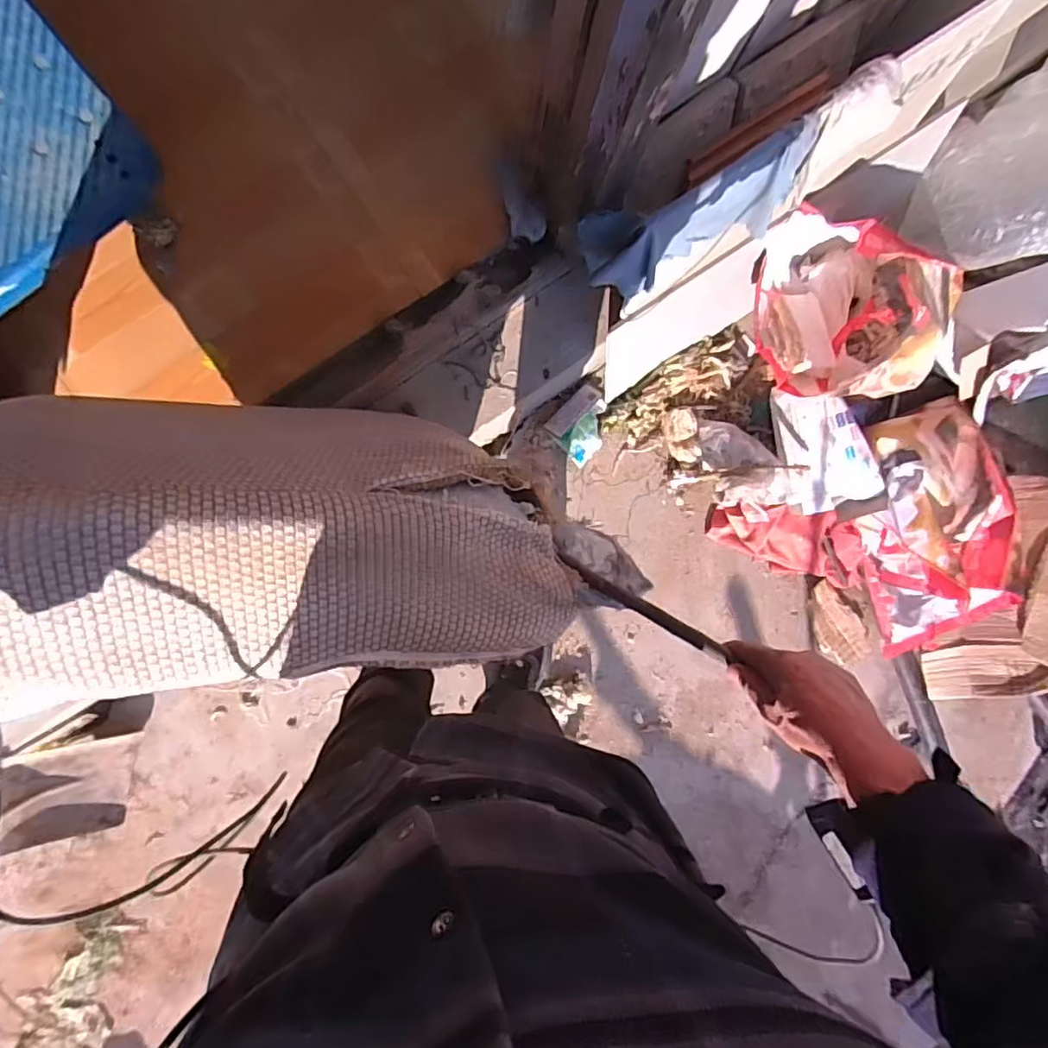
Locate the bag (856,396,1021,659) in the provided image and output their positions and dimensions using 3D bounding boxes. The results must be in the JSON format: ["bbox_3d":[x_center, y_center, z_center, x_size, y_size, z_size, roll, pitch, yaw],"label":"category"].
[{"bbox_3d":[0.900,0.015,1.346,0.305,0.190,0.533,-13,93,-4],"label":"bag"}]

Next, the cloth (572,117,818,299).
[{"bbox_3d":[0.257,-0.448,0.890,0.329,0.187,0.097,-23,93,-4],"label":"cloth"}]

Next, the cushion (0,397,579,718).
[{"bbox_3d":[-0.218,0.013,0.573,0.542,0.146,0.252,3,91,-30],"label":"cushion"}]

